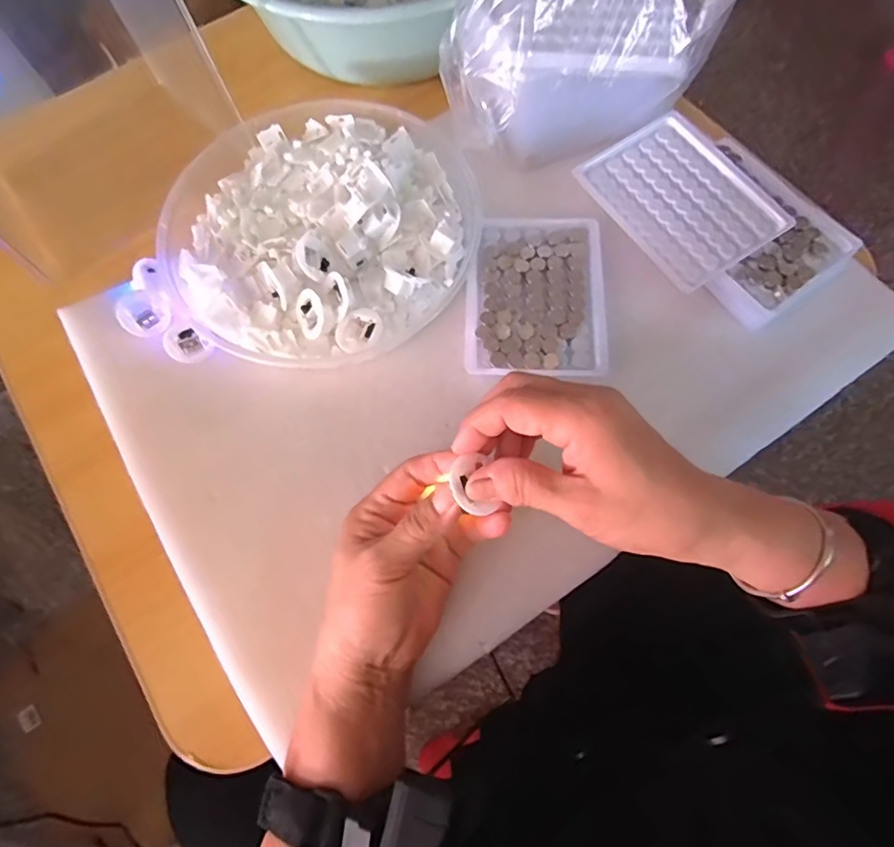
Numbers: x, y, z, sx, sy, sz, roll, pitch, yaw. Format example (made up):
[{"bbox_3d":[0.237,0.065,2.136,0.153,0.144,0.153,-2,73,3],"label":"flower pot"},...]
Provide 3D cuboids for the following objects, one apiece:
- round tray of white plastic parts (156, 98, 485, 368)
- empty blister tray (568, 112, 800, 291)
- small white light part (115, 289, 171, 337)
[{"bbox_3d":[-0.097,-0.148,0.388,0.219,0.038,0.213,-1,71,2],"label":"round tray of white plastic parts"},{"bbox_3d":[0.169,-0.164,0.387,0.098,0.014,0.128,-32,72,-8],"label":"empty blister tray"},{"bbox_3d":[-0.219,-0.079,0.384,0.034,0.015,0.033,-1,71,2],"label":"small white light part"}]

